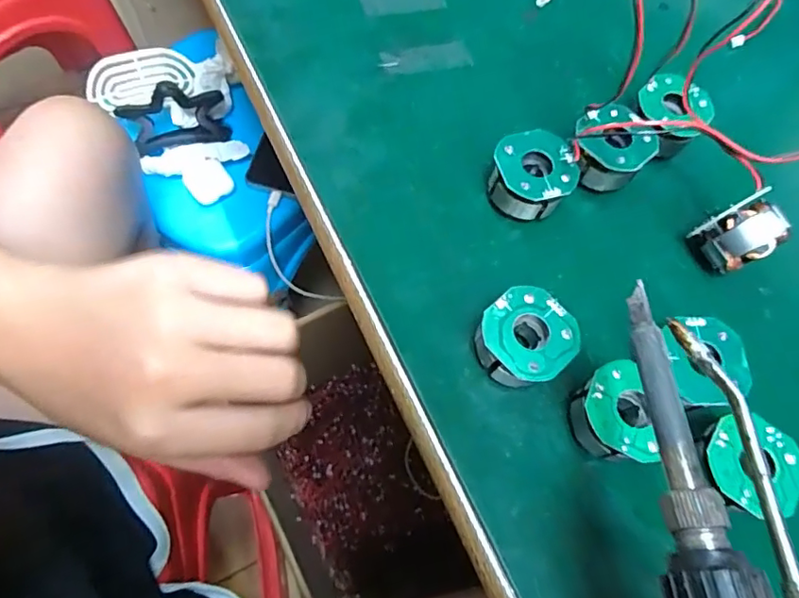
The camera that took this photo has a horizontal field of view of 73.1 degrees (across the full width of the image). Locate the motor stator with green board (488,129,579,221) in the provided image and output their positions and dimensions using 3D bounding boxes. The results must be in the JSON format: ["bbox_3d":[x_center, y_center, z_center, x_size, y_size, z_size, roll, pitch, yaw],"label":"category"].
[{"bbox_3d":[0.052,-0.048,0.214,0.031,0.021,0.031,2,67,-5],"label":"motor stator with green board"}]

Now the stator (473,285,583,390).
[{"bbox_3d":[0.043,0.014,0.185,0.030,0.018,0.030,2,67,-5],"label":"stator"}]

